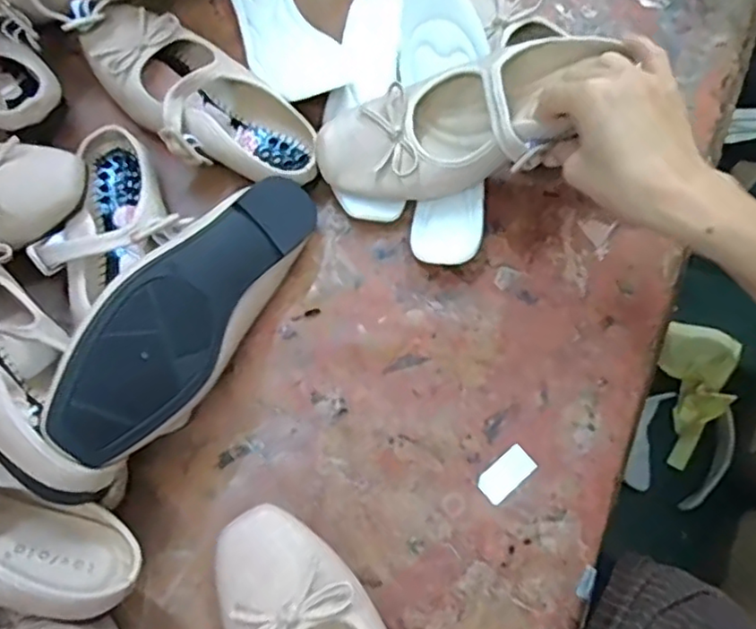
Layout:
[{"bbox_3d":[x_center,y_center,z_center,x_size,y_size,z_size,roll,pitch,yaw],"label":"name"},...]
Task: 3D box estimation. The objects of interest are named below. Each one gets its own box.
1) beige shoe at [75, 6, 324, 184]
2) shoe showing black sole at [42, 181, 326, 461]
[{"bbox_3d":[-0.144,-0.172,0.510,0.090,0.046,0.220,-43,75,-14],"label":"beige shoe"},{"bbox_3d":[-0.119,-0.009,0.417,0.078,0.055,0.235,26,55,10],"label":"shoe showing black sole"}]

